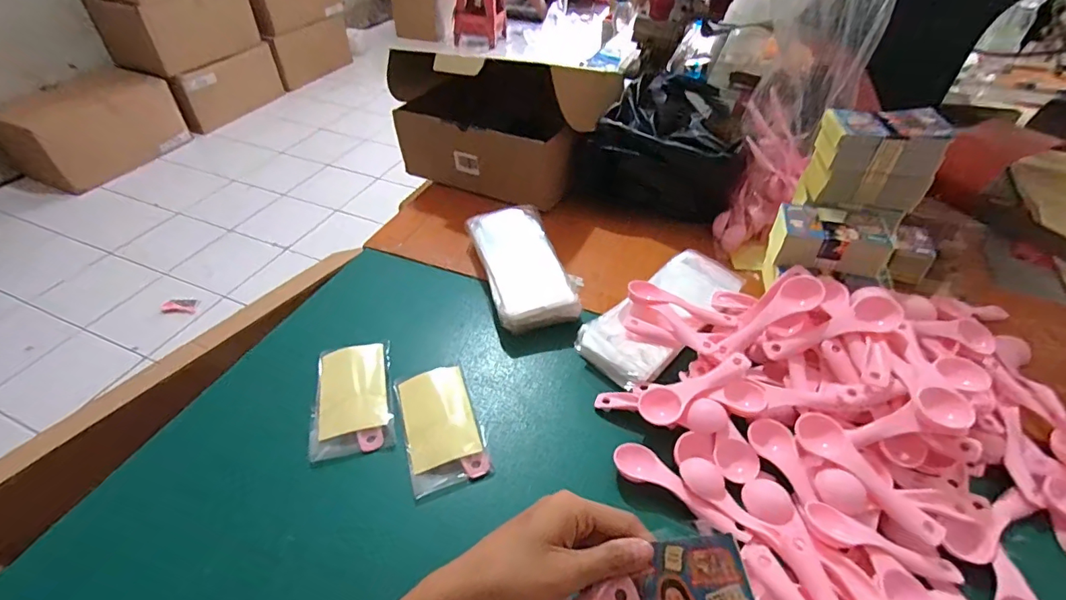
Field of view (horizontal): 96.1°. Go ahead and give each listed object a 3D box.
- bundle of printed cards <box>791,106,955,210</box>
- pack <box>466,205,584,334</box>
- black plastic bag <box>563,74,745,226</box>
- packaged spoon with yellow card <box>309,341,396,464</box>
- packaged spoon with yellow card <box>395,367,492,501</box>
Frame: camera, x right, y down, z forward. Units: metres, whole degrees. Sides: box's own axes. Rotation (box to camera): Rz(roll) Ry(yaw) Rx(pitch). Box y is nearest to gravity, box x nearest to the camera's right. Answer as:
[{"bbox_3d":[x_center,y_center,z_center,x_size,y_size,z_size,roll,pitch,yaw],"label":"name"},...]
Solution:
[{"bbox_3d":[0.340,-0.143,0.486,0.104,0.080,0.064,9,45,9],"label":"bundle of printed cards"},{"bbox_3d":[-0.011,-0.039,0.567,0.098,0.045,0.188,-13,46,-13],"label":"pack"},{"bbox_3d":[0.184,-0.231,0.693,0.212,0.128,0.235,12,46,11],"label":"black plastic bag"},{"bbox_3d":[-0.168,0.090,0.447,0.068,0.017,0.114,-9,45,-9],"label":"packaged spoon with yellow card"},{"bbox_3d":[-0.082,0.112,0.430,0.065,0.016,0.112,-14,46,-14],"label":"packaged spoon with yellow card"}]

